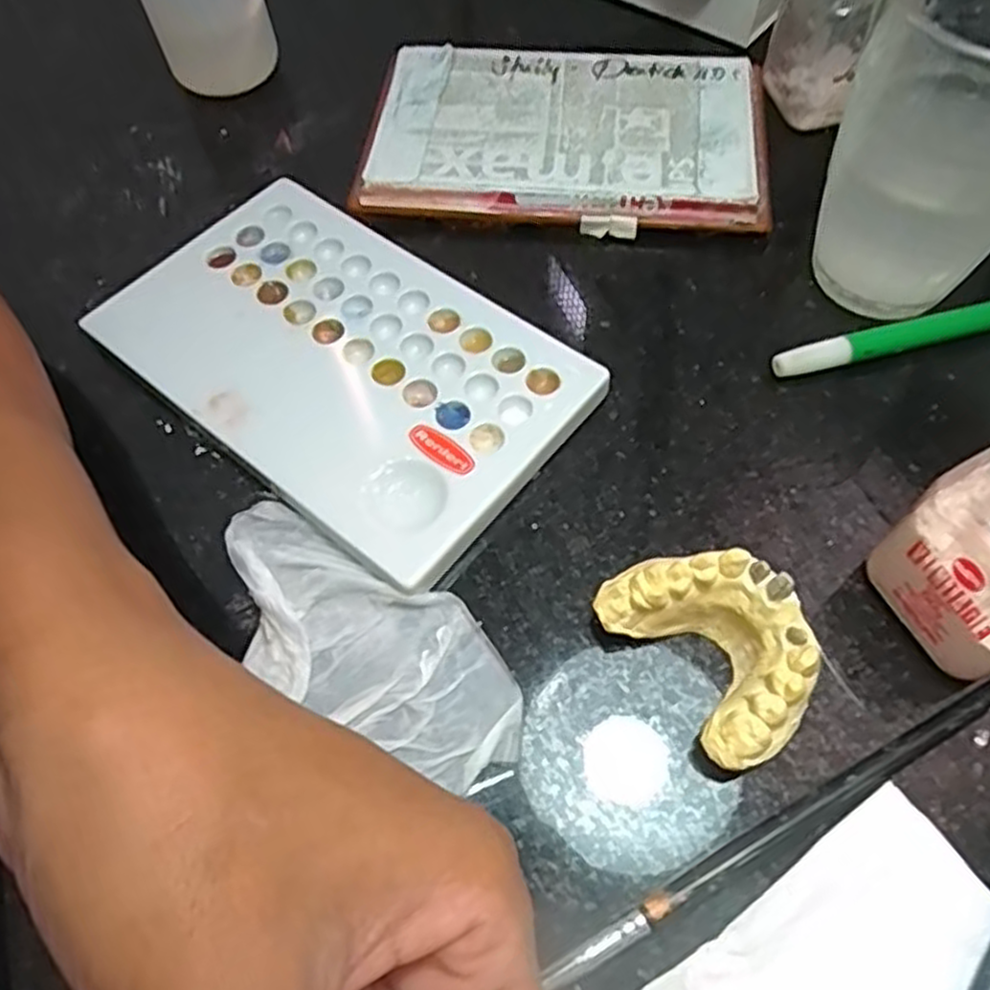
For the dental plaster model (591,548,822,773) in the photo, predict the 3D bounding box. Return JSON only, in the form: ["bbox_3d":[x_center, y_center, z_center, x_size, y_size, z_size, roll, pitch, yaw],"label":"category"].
[{"bbox_3d":[0.056,0.037,0.193,0.037,0.026,0.054,-32,65,-14],"label":"dental plaster model"}]

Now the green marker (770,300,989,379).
[{"bbox_3d":[0.157,-0.057,0.246,0.139,0.012,0.010,-12,62,-3],"label":"green marker"}]

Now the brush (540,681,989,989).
[{"bbox_3d":[0.083,0.071,0.183,0.161,0.006,0.006,-26,64,-11],"label":"brush"}]

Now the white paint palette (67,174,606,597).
[{"bbox_3d":[-0.051,-0.043,0.249,0.150,0.013,0.091,35,69,19],"label":"white paint palette"}]

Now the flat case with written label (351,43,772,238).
[{"bbox_3d":[0.028,-0.139,0.292,0.147,0.009,0.089,8,63,7],"label":"flat case with written label"}]

